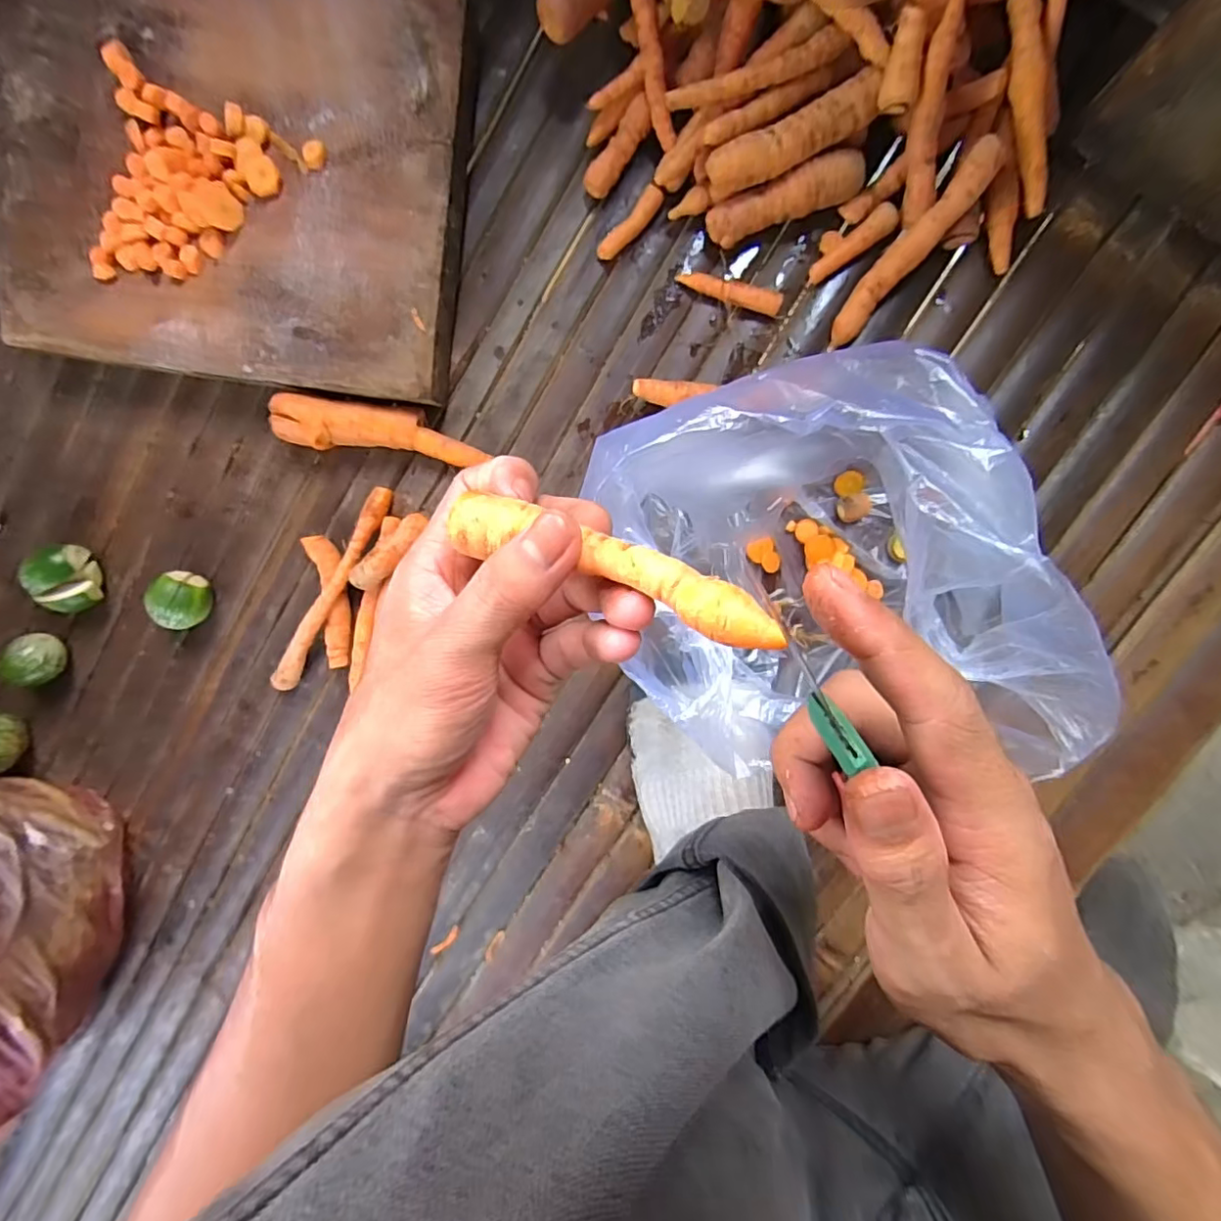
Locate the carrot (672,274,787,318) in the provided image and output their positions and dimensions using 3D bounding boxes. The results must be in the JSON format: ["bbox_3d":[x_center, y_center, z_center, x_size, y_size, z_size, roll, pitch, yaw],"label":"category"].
[{"bbox_3d":[0.075,-0.200,0.368,0.066,0.016,0.012,20,99,3],"label":"carrot"}]

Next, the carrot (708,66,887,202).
[{"bbox_3d":[0.100,-0.261,0.324,0.090,0.024,0.023,-20,95,8],"label":"carrot"}]

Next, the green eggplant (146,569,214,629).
[{"bbox_3d":[-0.297,-0.008,0.409,0.031,0.038,0.031,39,100,0],"label":"green eggplant"}]

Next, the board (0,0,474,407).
[{"bbox_3d":[-0.234,-0.261,0.370,0.283,0.043,0.223,9,98,5],"label":"board"}]

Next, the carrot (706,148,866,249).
[{"bbox_3d":[0.103,-0.242,0.349,0.089,0.029,0.022,-16,95,8],"label":"carrot"}]

